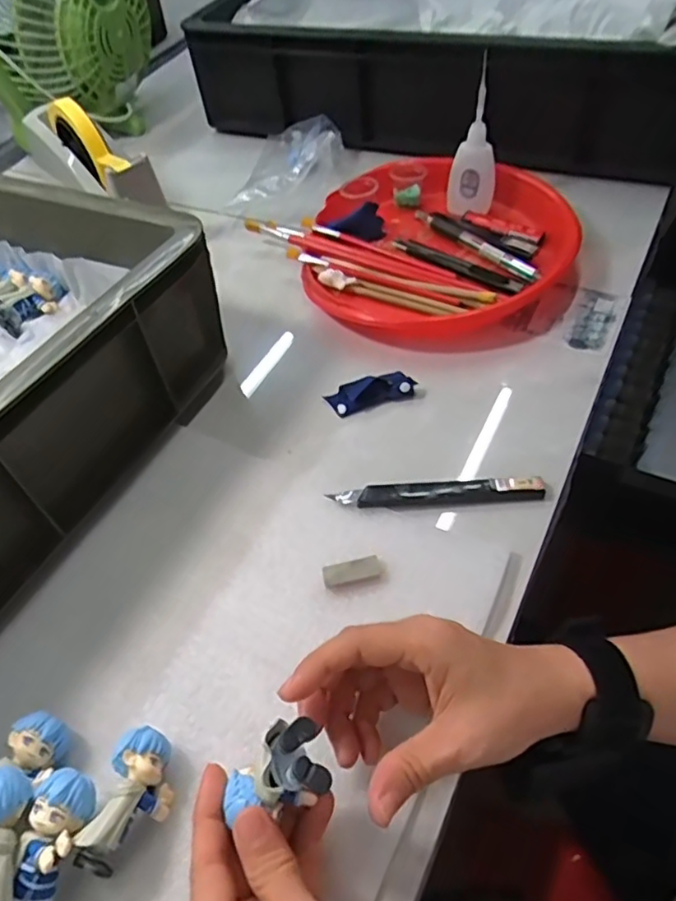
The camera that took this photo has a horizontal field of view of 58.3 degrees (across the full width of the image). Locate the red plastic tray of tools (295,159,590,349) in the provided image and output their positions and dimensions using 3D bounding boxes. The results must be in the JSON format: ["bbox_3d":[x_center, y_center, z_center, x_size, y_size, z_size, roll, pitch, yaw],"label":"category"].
[{"bbox_3d":[0.092,-0.186,0.556,0.235,0.040,0.239,8,53,13],"label":"red plastic tray of tools"}]

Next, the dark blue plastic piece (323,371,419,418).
[{"bbox_3d":[0.026,-0.046,0.466,0.064,0.016,0.027,-19,52,-9],"label":"dark blue plastic piece"}]

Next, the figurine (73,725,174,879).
[{"bbox_3d":[-0.100,0.170,0.295,0.029,0.032,0.062,5,52,11],"label":"figurine"}]

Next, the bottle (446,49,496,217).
[{"bbox_3d":[0.129,-0.283,0.567,0.047,0.110,0.047,5,52,11],"label":"bottle"}]

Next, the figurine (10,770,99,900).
[{"bbox_3d":[-0.132,0.182,0.275,0.027,0.024,0.062,8,71,12],"label":"figurine"}]

